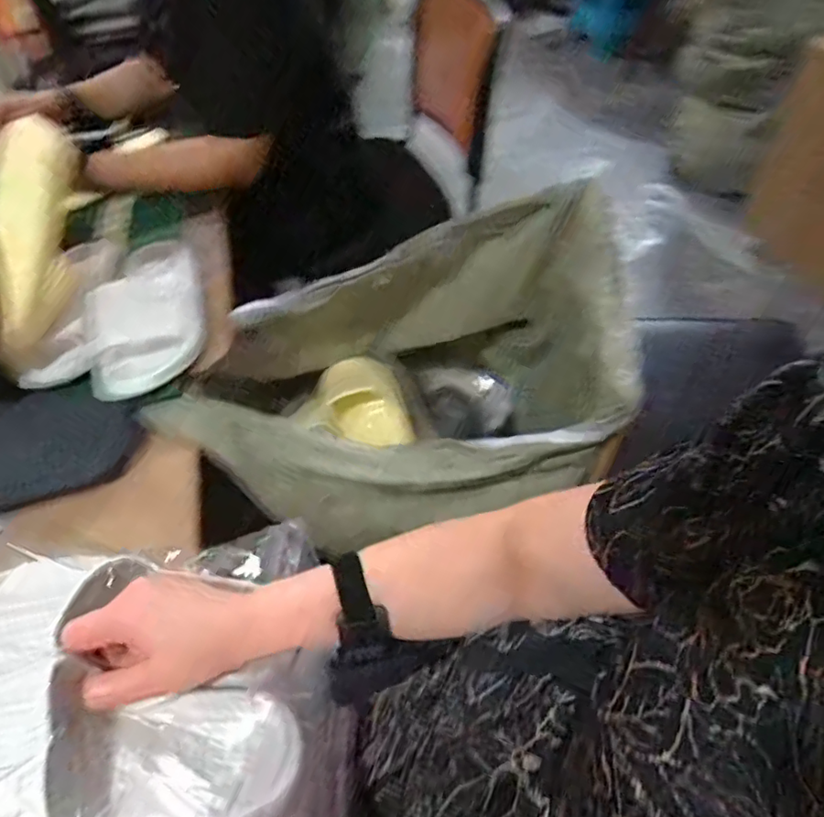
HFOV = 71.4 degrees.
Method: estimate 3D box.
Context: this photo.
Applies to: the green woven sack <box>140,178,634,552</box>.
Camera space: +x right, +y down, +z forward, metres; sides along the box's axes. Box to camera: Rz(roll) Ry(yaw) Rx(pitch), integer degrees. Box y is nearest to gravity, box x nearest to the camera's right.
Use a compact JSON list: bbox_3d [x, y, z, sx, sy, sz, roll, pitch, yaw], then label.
[{"bbox_3d":[0.004,-0.037,0.818,0.510,0.379,0.505,3,52,8],"label":"green woven sack"}]

